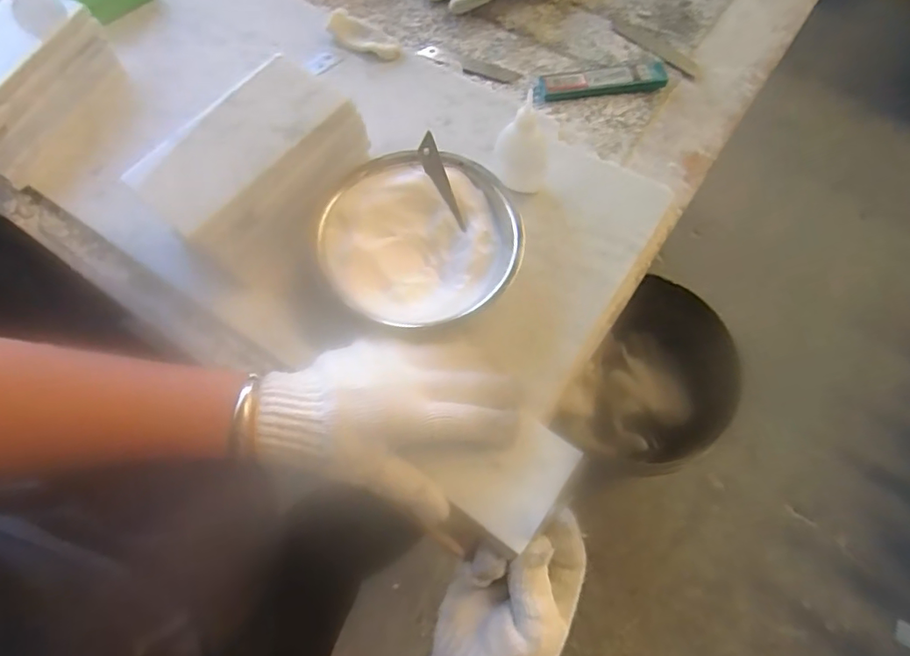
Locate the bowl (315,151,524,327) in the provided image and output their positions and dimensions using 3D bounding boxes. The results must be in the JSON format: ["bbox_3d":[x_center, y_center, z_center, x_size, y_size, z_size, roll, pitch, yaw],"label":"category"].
[{"bbox_3d":[-0.026,-0.064,0.416,0.142,0.046,0.134,0,66,0],"label":"bowl"}]

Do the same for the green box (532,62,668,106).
[{"bbox_3d":[0.133,-0.229,0.505,0.122,0.013,0.031,-7,67,-3],"label":"green box"}]

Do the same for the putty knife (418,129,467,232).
[{"bbox_3d":[-0.009,-0.110,0.418,0.014,0.011,0.076,-24,89,-10],"label":"putty knife"}]

